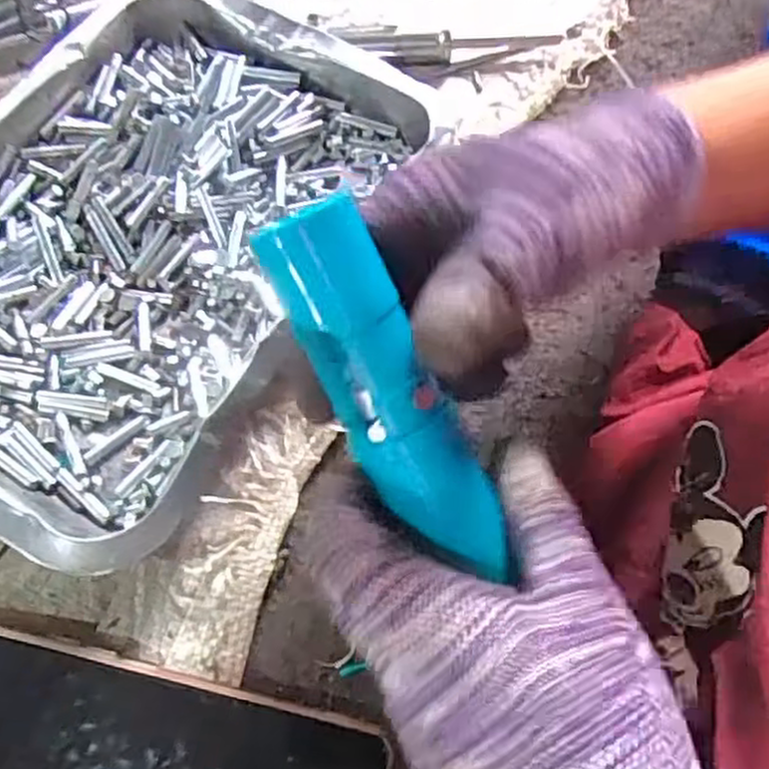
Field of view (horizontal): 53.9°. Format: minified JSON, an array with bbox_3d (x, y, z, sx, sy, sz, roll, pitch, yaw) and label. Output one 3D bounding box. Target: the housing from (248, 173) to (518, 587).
[{"bbox_3d":[0.001,0.004,0.202,0.028,0.019,0.108,-32,107,-15],"label":"housing"}]

